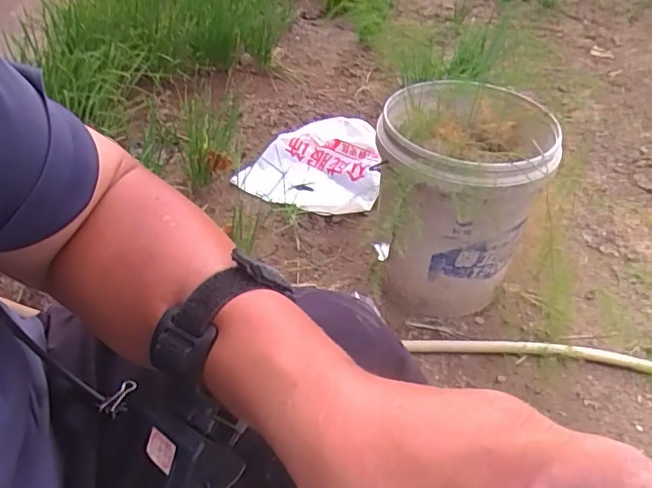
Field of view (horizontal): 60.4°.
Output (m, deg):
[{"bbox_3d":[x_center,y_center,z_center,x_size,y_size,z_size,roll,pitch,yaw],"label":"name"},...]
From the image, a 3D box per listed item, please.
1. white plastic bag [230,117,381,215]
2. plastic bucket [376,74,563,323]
[{"bbox_3d":[-0.005,-0.201,1.387,0.324,0.083,0.354,20,44,19],"label":"white plastic bag"},{"bbox_3d":[0.238,-0.085,1.046,0.276,0.335,0.271,10,42,8],"label":"plastic bucket"}]

